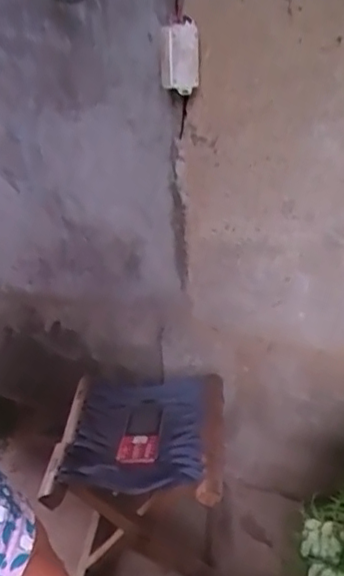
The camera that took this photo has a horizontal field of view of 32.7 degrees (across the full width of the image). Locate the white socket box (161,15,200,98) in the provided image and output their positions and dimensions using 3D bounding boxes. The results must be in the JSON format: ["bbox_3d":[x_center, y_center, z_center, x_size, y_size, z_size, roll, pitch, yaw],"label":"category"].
[{"bbox_3d":[0.012,-0.345,0.883,0.058,0.095,0.039,-3,20,2],"label":"white socket box"}]

